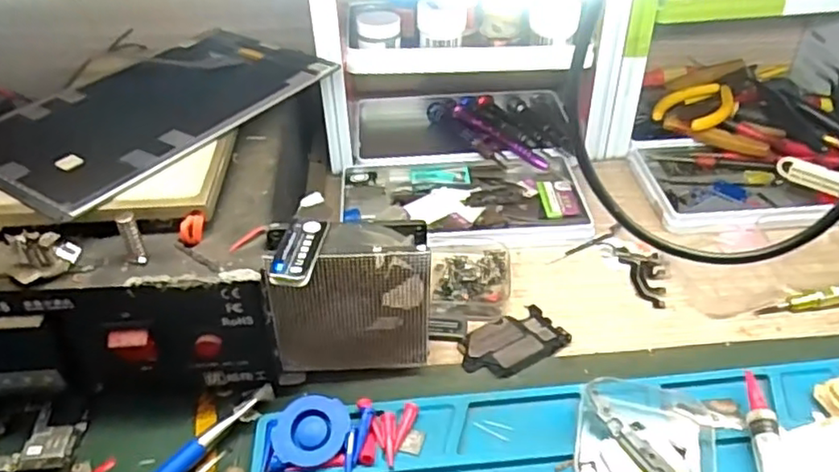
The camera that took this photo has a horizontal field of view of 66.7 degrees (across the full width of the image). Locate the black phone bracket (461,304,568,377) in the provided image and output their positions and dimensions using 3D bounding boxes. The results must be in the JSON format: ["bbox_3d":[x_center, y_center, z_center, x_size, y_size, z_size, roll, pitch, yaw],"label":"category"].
[{"bbox_3d":[0.054,0.061,0.371,0.063,0.004,0.038,-23,44,-22],"label":"black phone bracket"}]

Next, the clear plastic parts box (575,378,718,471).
[{"bbox_3d":[0.109,0.100,0.307,0.063,0.019,0.070,9,41,13],"label":"clear plastic parts box"}]

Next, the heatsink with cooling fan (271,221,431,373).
[{"bbox_3d":[-0.035,0.035,0.336,0.080,0.087,0.027,-7,40,-5],"label":"heatsink with cooling fan"}]

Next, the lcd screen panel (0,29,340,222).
[{"bbox_3d":[-0.158,-0.080,0.383,0.119,0.010,0.194,22,46,27],"label":"lcd screen panel"}]

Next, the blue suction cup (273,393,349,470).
[{"bbox_3d":[-0.053,0.096,0.316,0.036,0.009,0.034,9,60,6],"label":"blue suction cup"}]

